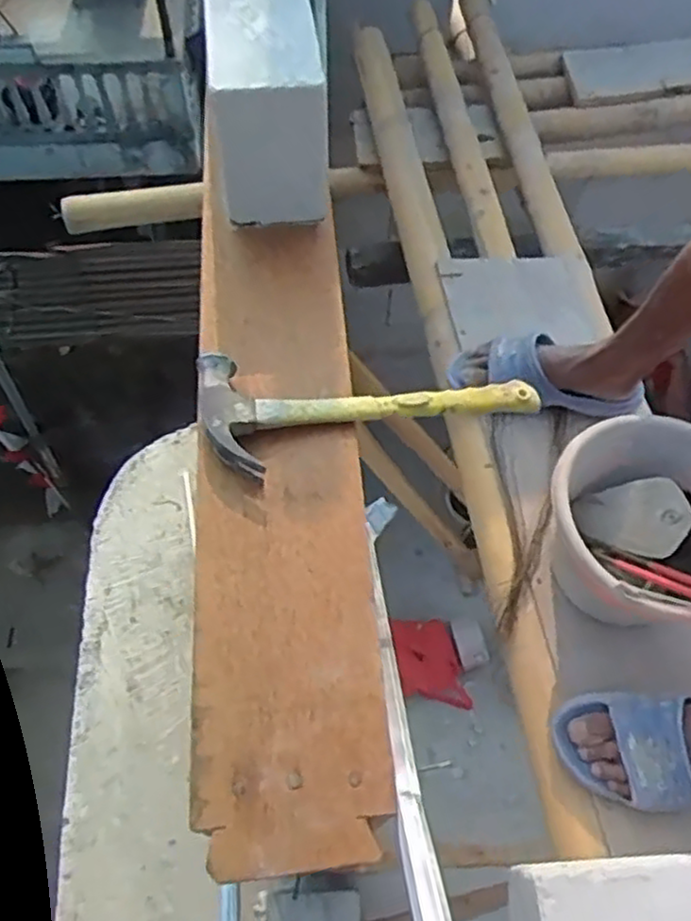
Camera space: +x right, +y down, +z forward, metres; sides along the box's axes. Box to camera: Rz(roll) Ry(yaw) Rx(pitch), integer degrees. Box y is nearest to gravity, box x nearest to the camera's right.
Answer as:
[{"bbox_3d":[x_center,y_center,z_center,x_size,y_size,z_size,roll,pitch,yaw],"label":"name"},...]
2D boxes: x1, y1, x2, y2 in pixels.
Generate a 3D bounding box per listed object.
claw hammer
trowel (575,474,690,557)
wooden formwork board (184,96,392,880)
[{"bbox_3d":[0.022,-0.060,0.604,0.282,0.041,0.118,-11,60,-8],"label":"claw hammer"},{"bbox_3d":[0.392,0.067,0.775,0.286,0.039,0.081,4,53,40],"label":"trowel"},{"bbox_3d":[-0.054,-0.015,0.585,0.140,0.026,0.612,-3,59,-3],"label":"wooden formwork board"}]

